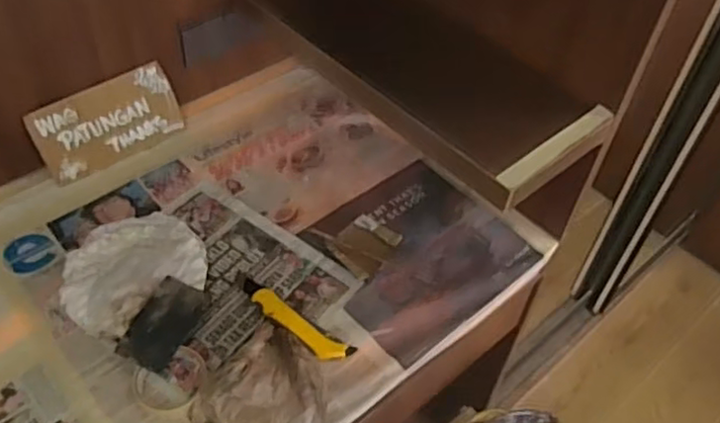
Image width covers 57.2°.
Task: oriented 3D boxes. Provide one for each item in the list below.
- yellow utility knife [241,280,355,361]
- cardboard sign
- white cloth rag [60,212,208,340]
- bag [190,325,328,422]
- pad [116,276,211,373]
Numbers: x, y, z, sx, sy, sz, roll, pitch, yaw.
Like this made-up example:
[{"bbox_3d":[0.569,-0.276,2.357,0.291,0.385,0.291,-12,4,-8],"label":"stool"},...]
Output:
[{"bbox_3d":[-0.089,0.141,0.863,0.175,0.022,0.041,30,53,21],"label":"yellow utility knife"},{"bbox_3d":[-0.387,-0.141,1.029,0.222,0.111,0.011,-33,25,-30],"label":"cardboard sign"},{"bbox_3d":[-0.307,0.073,0.889,0.183,0.028,0.165,-29,56,-27],"label":"white cloth rag"},{"bbox_3d":[-0.106,0.216,0.781,0.141,0.045,0.155,28,52,20],"label":"bag"},{"bbox_3d":[-0.247,0.143,0.833,0.069,0.031,0.116,18,49,12],"label":"pad"}]

